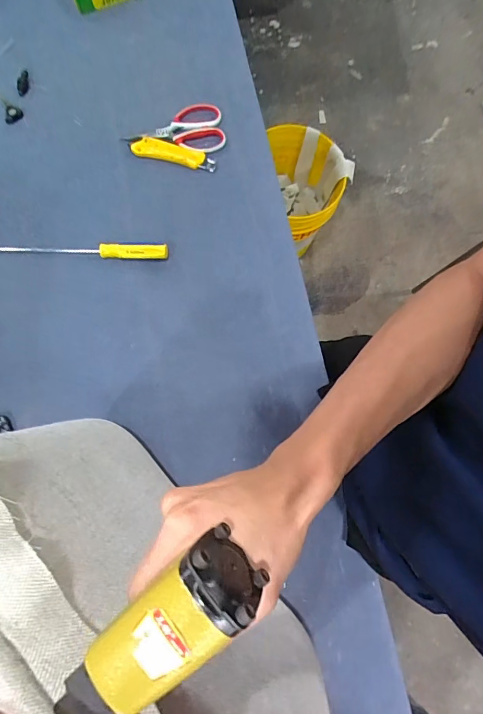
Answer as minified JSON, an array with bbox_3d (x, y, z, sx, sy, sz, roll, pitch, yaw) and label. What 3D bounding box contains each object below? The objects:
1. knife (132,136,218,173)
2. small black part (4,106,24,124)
[{"bbox_3d":[-0.122,-0.380,0.739,0.154,0.017,0.039,13,77,-1],"label":"knife"},{"bbox_3d":[-0.421,-0.448,0.743,0.030,0.007,0.036,2,78,-1],"label":"small black part"}]

